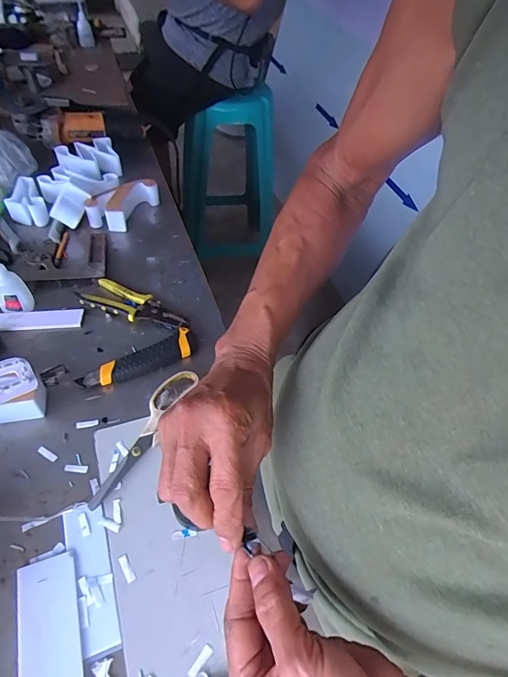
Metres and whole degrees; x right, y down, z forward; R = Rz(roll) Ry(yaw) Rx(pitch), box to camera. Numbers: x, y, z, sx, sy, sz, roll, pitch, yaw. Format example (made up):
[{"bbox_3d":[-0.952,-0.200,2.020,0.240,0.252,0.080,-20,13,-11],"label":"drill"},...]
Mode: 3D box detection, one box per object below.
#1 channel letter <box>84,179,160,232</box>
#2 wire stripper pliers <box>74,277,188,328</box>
[{"bbox_3d":[-0.239,-0.248,0.732,0.063,0.046,0.133,22,54,12],"label":"channel letter"},{"bbox_3d":[-0.178,-0.050,0.601,0.163,0.020,0.054,18,53,10],"label":"wire stripper pliers"}]

